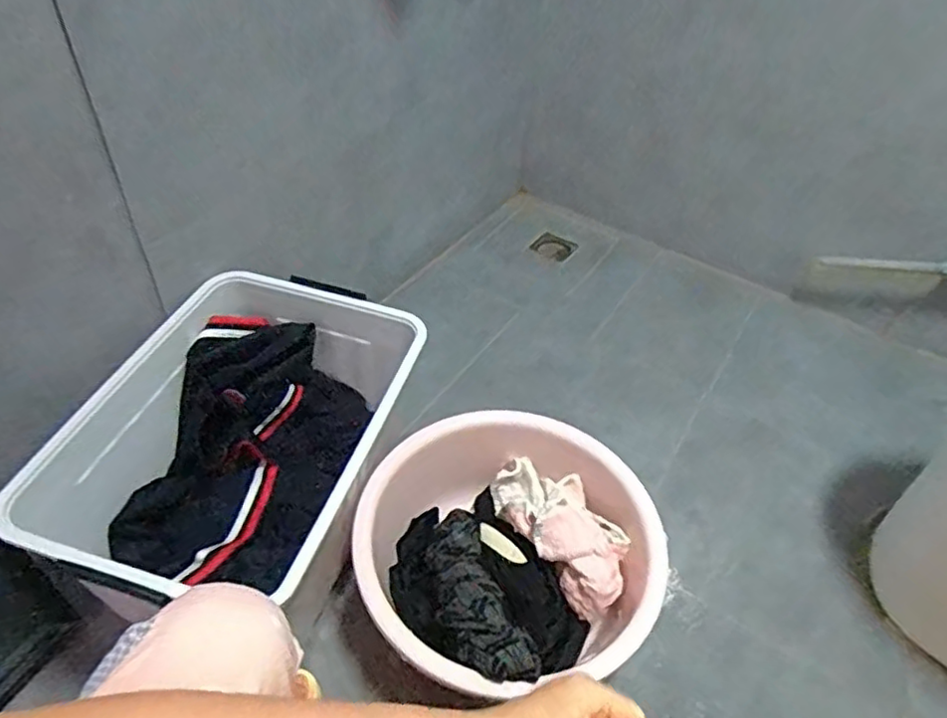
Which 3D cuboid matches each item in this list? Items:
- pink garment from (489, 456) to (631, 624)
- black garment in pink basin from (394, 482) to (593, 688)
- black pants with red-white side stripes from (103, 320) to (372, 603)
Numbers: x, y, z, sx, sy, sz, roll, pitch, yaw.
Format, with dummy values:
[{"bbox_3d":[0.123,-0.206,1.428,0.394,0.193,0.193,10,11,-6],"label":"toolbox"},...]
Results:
[{"bbox_3d":[0.129,0.226,0.900,0.125,0.086,0.236,-22,50,-25],"label":"pink garment"},{"bbox_3d":[0.007,0.291,0.844,0.210,0.150,0.297,-22,50,-25],"label":"black garment in pink basin"},{"bbox_3d":[-0.316,0.145,0.898,0.197,0.236,0.353,14,45,9],"label":"black pants with red-white side stripes"}]

